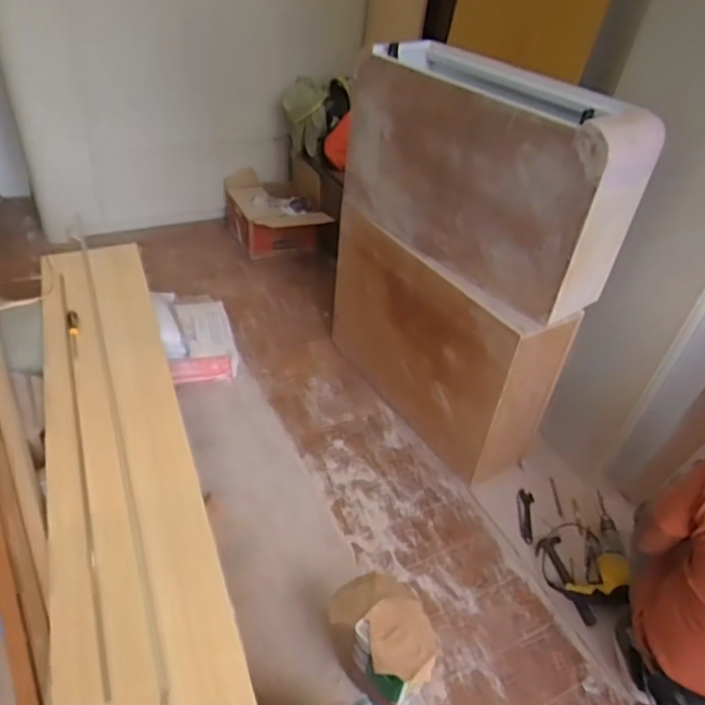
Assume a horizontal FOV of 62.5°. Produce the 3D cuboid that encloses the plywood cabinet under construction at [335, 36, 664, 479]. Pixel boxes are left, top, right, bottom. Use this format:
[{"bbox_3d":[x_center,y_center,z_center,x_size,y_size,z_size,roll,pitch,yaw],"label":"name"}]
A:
[{"bbox_3d":[0.294,-0.280,1.742,0.280,1.036,0.827,-18,44,-28],"label":"plywood cabinet under construction"}]

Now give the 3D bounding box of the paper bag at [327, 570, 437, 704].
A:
[{"bbox_3d":[0.068,0.665,1.327,0.176,0.229,0.263,-15,43,-25],"label":"paper bag"}]

